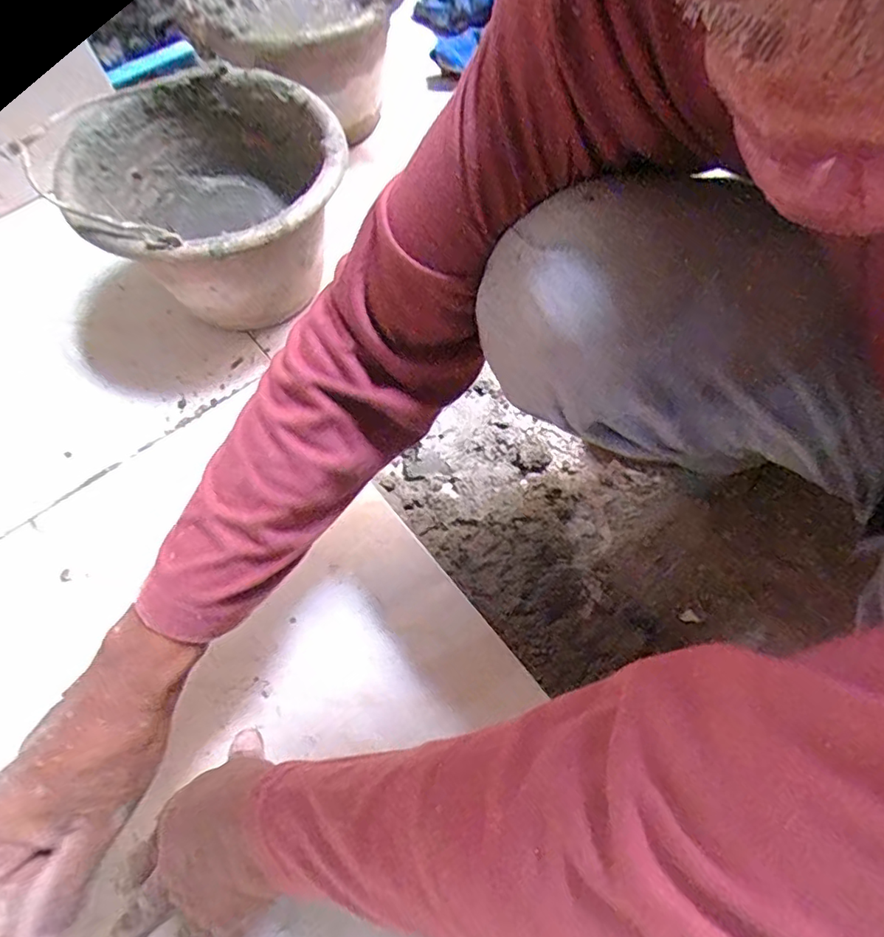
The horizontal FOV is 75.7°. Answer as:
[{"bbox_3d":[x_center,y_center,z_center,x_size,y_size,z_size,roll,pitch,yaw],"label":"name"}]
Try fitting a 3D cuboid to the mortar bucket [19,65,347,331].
[{"bbox_3d":[-0.222,-0.261,0.573,0.245,0.146,0.256,-1,63,2],"label":"mortar bucket"}]

